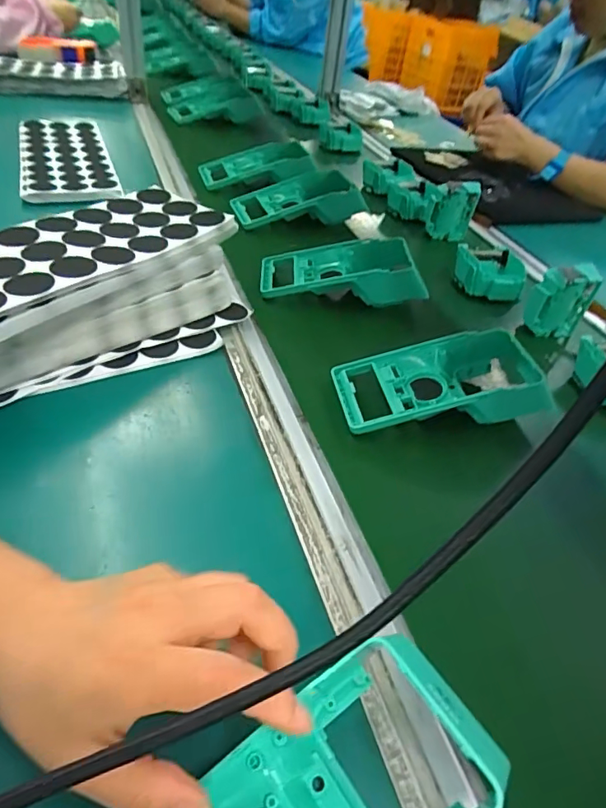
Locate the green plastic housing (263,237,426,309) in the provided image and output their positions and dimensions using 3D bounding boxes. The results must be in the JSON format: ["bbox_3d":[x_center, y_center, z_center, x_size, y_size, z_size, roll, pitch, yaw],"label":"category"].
[{"bbox_3d":[0.043,-0.158,0.573,0.178,0.046,0.084,4,43,-5],"label":"green plastic housing"}]

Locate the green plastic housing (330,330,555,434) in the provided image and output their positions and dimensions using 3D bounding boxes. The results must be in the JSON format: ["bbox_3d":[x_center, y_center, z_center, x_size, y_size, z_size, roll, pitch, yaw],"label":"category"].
[{"bbox_3d":[0.126,-0.023,0.444,0.187,0.047,0.093,-2,44,-12],"label":"green plastic housing"}]

